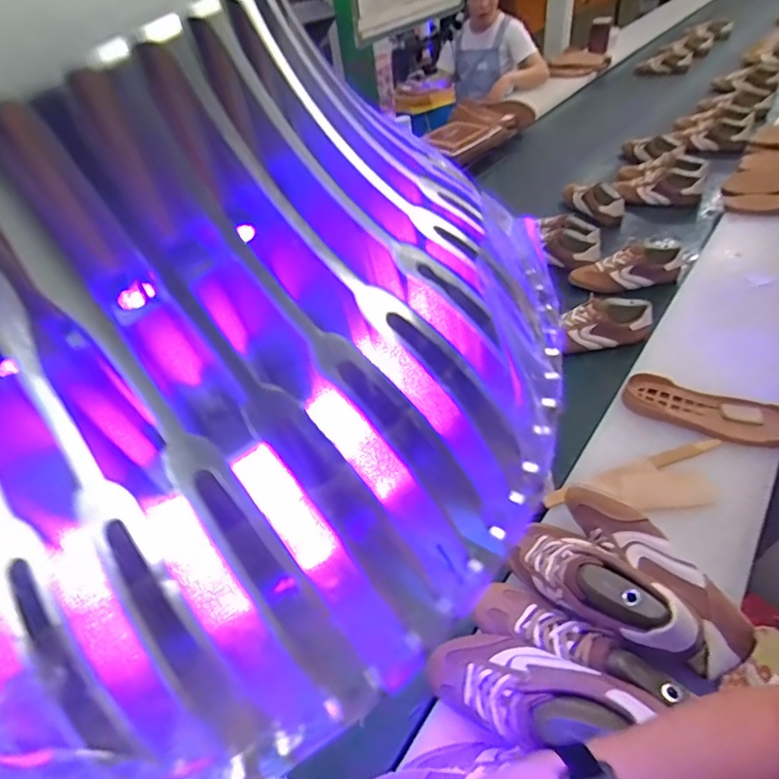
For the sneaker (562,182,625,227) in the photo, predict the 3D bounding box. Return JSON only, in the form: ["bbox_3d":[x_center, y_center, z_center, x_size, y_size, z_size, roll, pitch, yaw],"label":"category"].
[{"bbox_3d":[0.602,-0.584,1.501,0.086,0.106,0.279,-9,41,-1],"label":"sneaker"}]

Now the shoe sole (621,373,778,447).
[{"bbox_3d":[0.513,0.033,0.801,0.251,0.033,0.079,17,46,26],"label":"shoe sole"}]

